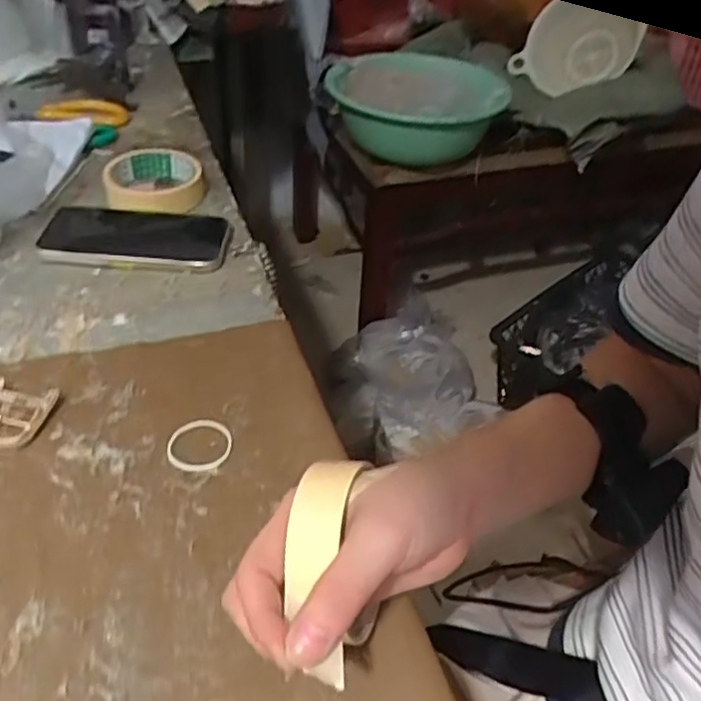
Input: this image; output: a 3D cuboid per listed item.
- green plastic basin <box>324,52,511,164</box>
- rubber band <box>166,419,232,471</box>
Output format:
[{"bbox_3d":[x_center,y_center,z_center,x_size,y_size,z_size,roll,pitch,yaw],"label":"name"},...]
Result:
[{"bbox_3d":[0.104,-0.445,1.211,0.291,0.107,0.326,-5,42,-10],"label":"green plastic basin"},{"bbox_3d":[-0.097,0.060,0.436,0.040,0.004,0.041,-10,44,-15],"label":"rubber band"}]

